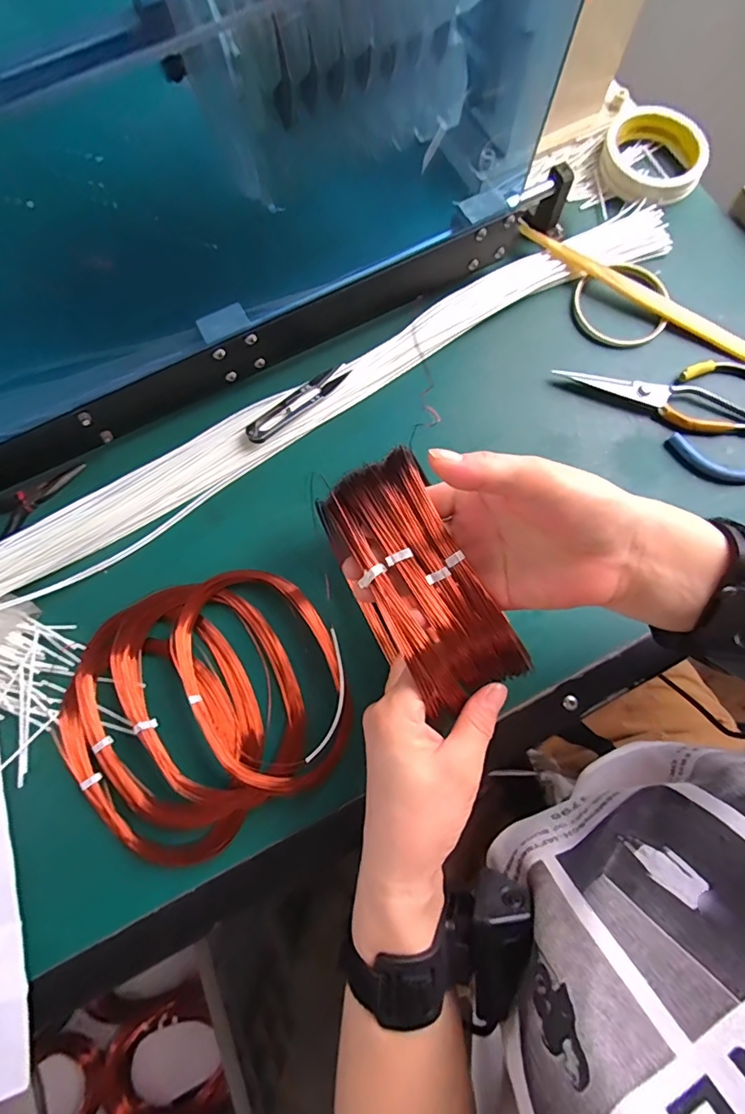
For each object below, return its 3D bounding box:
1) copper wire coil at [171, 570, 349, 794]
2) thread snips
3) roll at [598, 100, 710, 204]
[{"bbox_3d":[-0.077,0.086,0.348,0.106,0.023,0.163,-30,79,-6],"label":"copper wire coil"},{"bbox_3d":[-0.062,-0.128,0.400,0.100,0.010,0.021,-42,81,-8],"label":"thread snips"},{"bbox_3d":[0.267,-0.379,0.451,0.091,0.021,0.104,40,81,8],"label":"roll"}]

